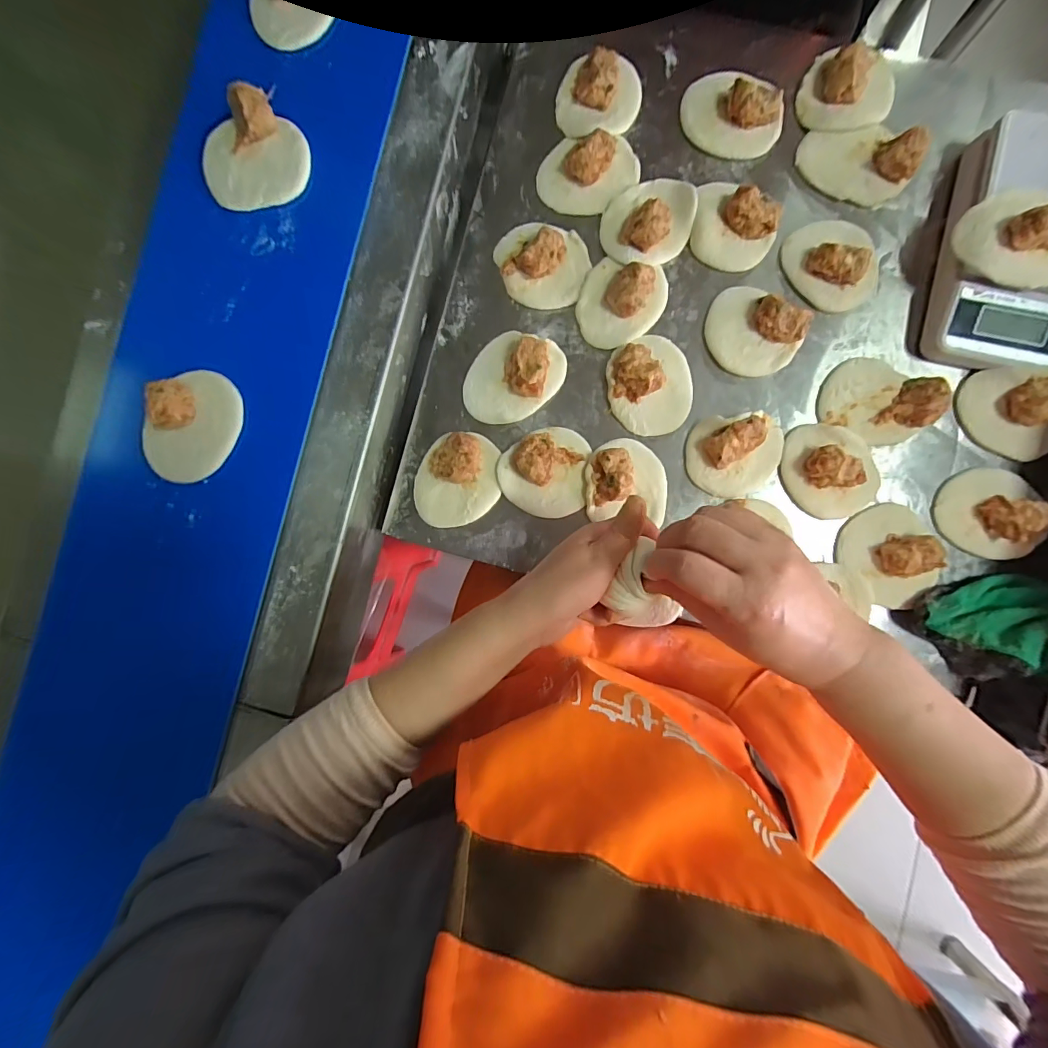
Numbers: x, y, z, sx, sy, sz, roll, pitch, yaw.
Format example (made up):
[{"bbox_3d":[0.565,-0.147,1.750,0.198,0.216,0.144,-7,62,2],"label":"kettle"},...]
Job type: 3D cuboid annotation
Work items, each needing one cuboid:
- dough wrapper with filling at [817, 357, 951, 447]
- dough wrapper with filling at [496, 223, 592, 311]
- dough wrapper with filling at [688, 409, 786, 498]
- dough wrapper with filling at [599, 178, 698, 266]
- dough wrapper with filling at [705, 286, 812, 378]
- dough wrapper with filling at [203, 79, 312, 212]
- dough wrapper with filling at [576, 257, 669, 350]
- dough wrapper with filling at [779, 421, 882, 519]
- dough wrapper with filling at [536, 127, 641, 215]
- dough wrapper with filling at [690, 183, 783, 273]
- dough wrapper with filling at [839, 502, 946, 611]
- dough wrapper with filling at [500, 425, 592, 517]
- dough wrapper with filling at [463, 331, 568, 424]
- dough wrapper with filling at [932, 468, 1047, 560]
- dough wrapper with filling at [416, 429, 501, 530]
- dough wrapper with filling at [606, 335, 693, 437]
[{"bbox_3d":[0.341,-0.121,0.419,0.096,0.031,0.075,27,89,2],"label":"dough wrapper with filling"},{"bbox_3d":[0.018,-0.257,0.433,0.090,0.029,0.078,0,88,2],"label":"dough wrapper with filling"},{"bbox_3d":[0.207,-0.067,0.423,0.090,0.028,0.075,-6,88,1],"label":"dough wrapper with filling"},{"bbox_3d":[0.122,-0.301,0.429,0.085,0.025,0.094,15,88,2],"label":"dough wrapper with filling"},{"bbox_3d":[0.222,-0.187,0.426,0.091,0.026,0.075,40,90,3],"label":"dough wrapper with filling"},{"bbox_3d":[-0.242,-0.327,0.389,0.093,0.033,0.082,-35,87,0],"label":"dough wrapper with filling"},{"bbox_3d":[0.096,-0.219,0.432,0.080,0.030,0.089,21,89,2],"label":"dough wrapper with filling"},{"bbox_3d":[0.296,-0.053,0.418,0.082,0.025,0.095,-25,87,1],"label":"dough wrapper with filling"},{"bbox_3d":[0.065,-0.352,0.434,0.099,0.027,0.071,0,88,2],"label":"dough wrapper with filling"},{"bbox_3d":[0.203,-0.291,0.431,0.086,0.029,0.068,35,89,3],"label":"dough wrapper with filling"},{"bbox_3d":[0.352,0.028,0.418,0.080,0.031,0.090,-39,87,0],"label":"dough wrapper with filling"},{"bbox_3d":[0.019,-0.052,0.428,0.085,0.022,0.086,7,88,2],"label":"dough wrapper with filling"},{"bbox_3d":[-0.013,-0.147,0.434,0.102,0.026,0.078,-43,87,0],"label":"dough wrapper with filling"},{"bbox_3d":[0.445,-0.010,0.414,0.082,0.027,0.082,4,88,2],"label":"dough wrapper with filling"},{"bbox_3d":[-0.067,-0.043,0.430,0.082,0.028,0.088,0,88,2],"label":"dough wrapper with filling"},{"bbox_3d":[0.124,-0.137,0.430,0.080,0.029,0.093,-8,88,1],"label":"dough wrapper with filling"}]

